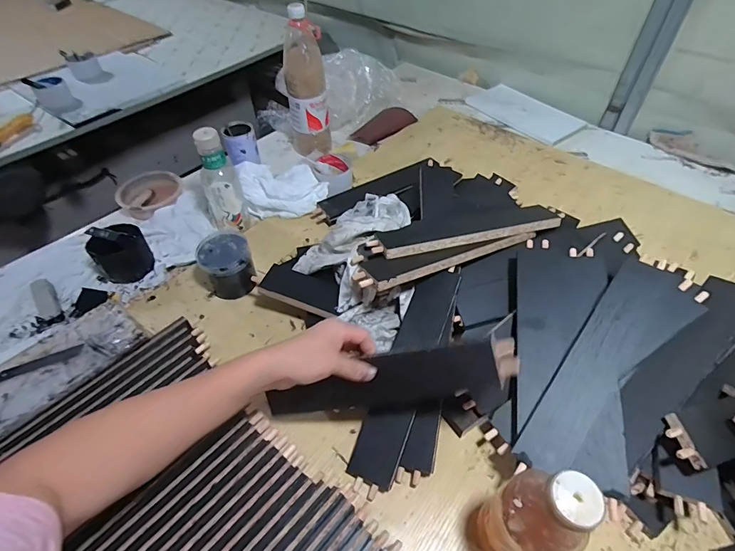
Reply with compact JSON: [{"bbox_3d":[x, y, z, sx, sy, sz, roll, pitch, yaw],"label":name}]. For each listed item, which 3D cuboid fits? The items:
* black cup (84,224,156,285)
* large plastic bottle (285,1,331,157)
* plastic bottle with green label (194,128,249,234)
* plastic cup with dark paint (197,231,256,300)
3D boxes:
[{"bbox_3d":[-0.416,-0.038,0.692,0.083,0.074,0.081,-31,56,-24],"label":"black cup"},{"bbox_3d":[-0.138,-0.417,0.900,0.093,0.273,0.094,-6,49,-6],"label":"large plastic bottle"},{"bbox_3d":[-0.266,-0.170,0.735,0.064,0.184,0.075,-18,51,-15],"label":"plastic bottle with green label"},{"bbox_3d":[-0.225,-0.016,0.665,0.078,0.076,0.079,-14,50,-12],"label":"plastic cup with dark paint"}]

